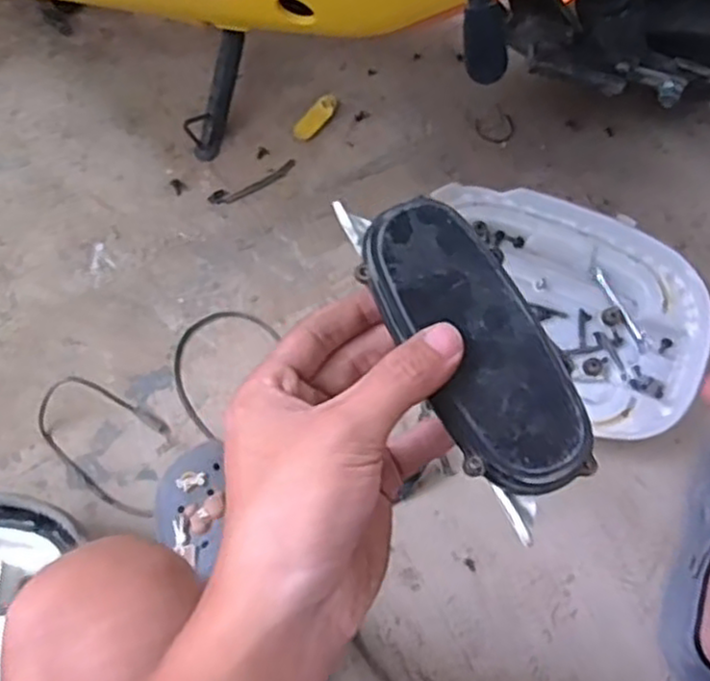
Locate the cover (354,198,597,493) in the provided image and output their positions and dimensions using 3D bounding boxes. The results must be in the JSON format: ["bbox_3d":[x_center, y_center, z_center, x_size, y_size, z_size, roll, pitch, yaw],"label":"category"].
[{"bbox_3d":[0.048,0.000,0.288,0.052,0.011,0.124,-26,74,-10],"label":"cover"}]

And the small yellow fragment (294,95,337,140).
[{"bbox_3d":[-0.050,-0.293,0.959,0.027,0.014,0.074,36,72,13],"label":"small yellow fragment"}]

